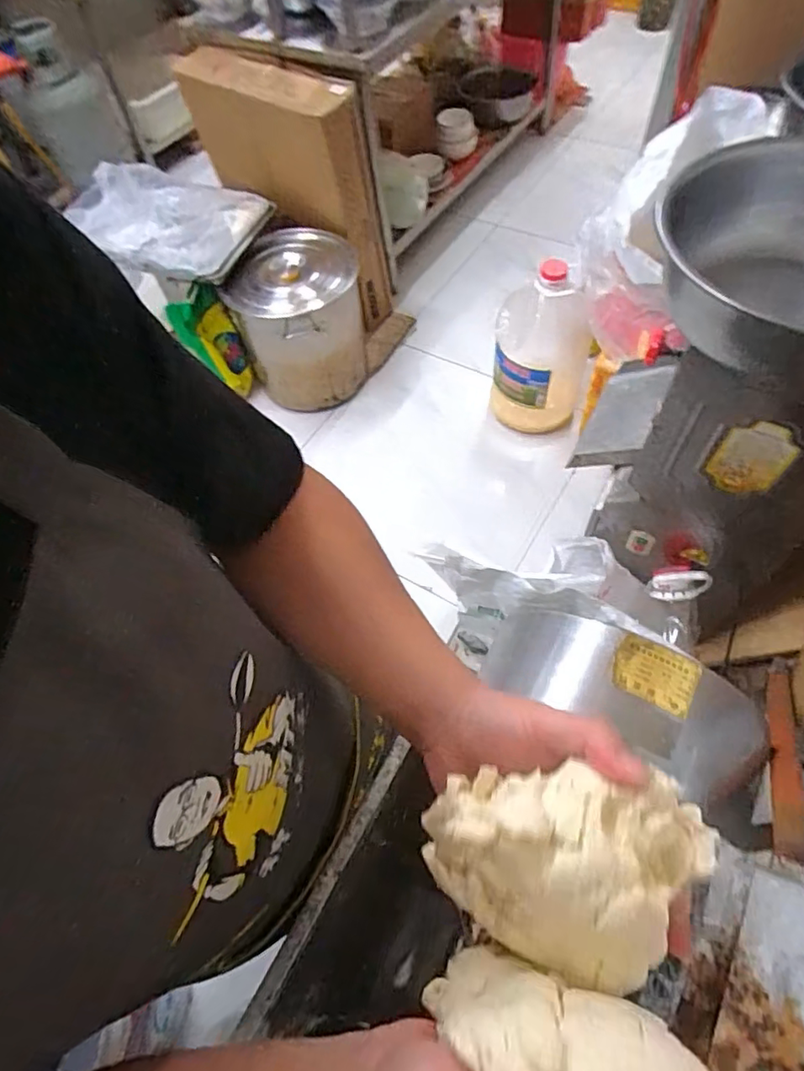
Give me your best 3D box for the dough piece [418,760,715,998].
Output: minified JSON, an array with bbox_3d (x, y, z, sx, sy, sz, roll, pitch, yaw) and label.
[{"bbox_3d":[0.081,0.165,0.275,0.138,0.073,0.088,5,60,7],"label":"dough piece"}]

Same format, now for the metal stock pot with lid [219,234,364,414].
[{"bbox_3d":[-0.306,-0.655,1.763,0.387,0.416,0.334,-16,60,-5],"label":"metal stock pot with lid"}]

